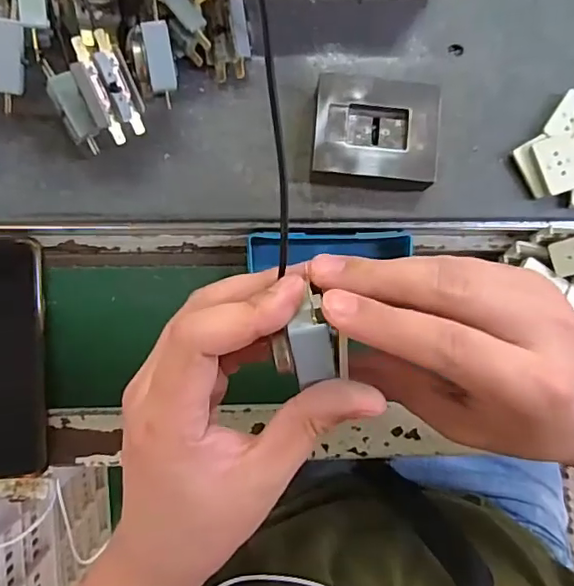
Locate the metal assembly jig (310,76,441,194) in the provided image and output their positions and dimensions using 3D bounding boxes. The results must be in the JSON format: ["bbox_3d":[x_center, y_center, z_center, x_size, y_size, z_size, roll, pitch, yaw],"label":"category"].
[{"bbox_3d":[0.057,-0.105,0.372,0.080,0.032,0.068,4,88,-3],"label":"metal assembly jig"}]

